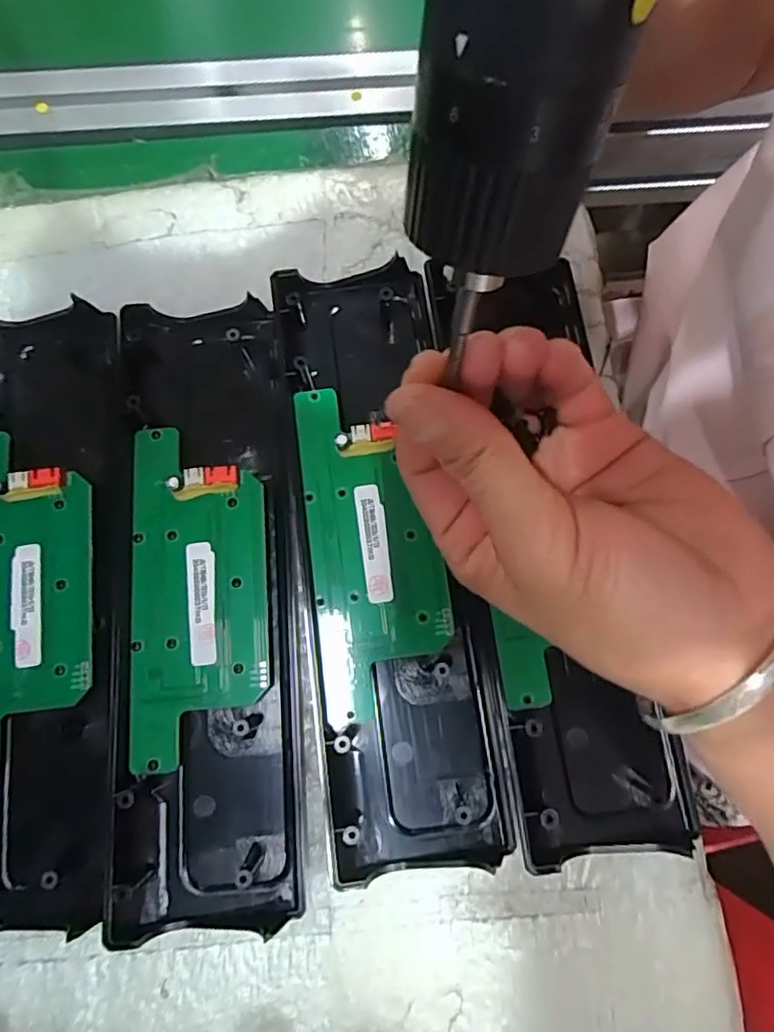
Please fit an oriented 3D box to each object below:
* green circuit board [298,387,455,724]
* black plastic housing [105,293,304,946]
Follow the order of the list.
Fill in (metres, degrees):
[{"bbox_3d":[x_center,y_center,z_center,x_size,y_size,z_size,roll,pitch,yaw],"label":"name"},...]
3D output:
[{"bbox_3d":[-0.006,0.011,0.245,0.053,0.015,0.134,-7,77,-1],"label":"green circuit board"},{"bbox_3d":[-0.075,0.029,0.243,0.069,0.016,0.249,-4,77,-1],"label":"black plastic housing"}]

